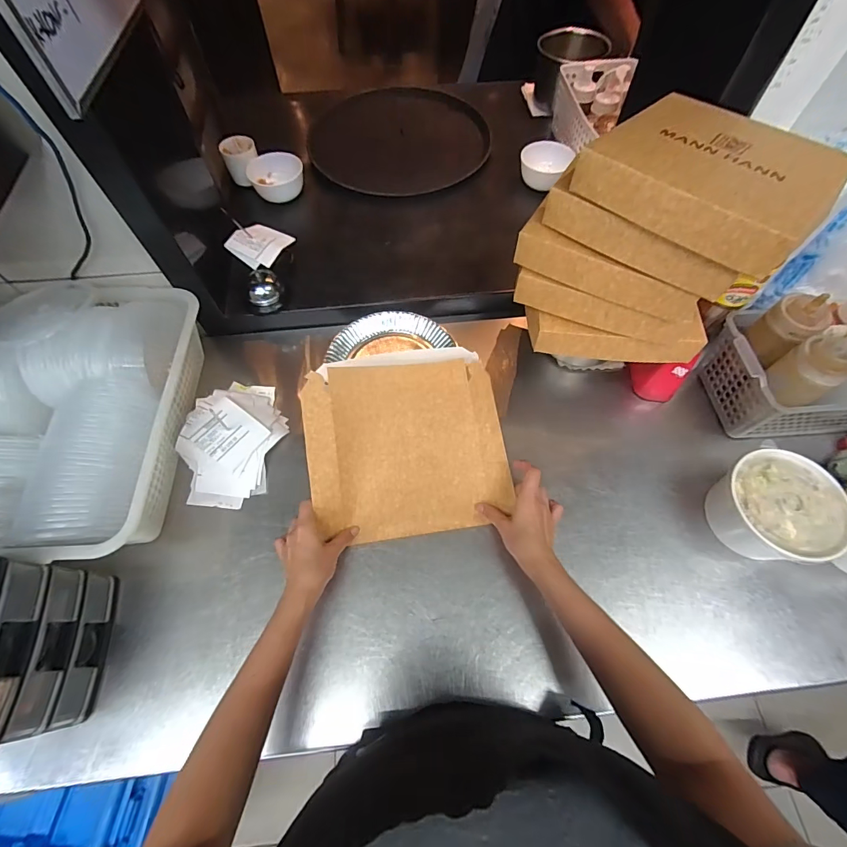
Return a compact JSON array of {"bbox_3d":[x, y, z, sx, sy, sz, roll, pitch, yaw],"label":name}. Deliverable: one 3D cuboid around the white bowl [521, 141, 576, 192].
[{"bbox_3d":[0.236,-0.513,0.818,0.098,0.048,0.098,0,62,0],"label":"white bowl"}]

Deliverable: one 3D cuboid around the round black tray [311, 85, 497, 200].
[{"bbox_3d":[-0.050,-0.635,0.907,0.372,0.033,0.388,0,62,0],"label":"round black tray"}]

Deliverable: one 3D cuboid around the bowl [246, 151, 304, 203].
[{"bbox_3d":[-0.292,-0.493,0.822,0.107,0.045,0.088,-18,64,-9],"label":"bowl"}]

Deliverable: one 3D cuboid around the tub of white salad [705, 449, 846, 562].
[{"bbox_3d":[0.435,0.108,0.526,0.139,0.077,0.129,0,62,0],"label":"tub of white salad"}]

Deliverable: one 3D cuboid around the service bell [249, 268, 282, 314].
[{"bbox_3d":[-0.262,-0.218,0.685,0.055,0.053,0.048,-14,64,-7],"label":"service bell"}]

